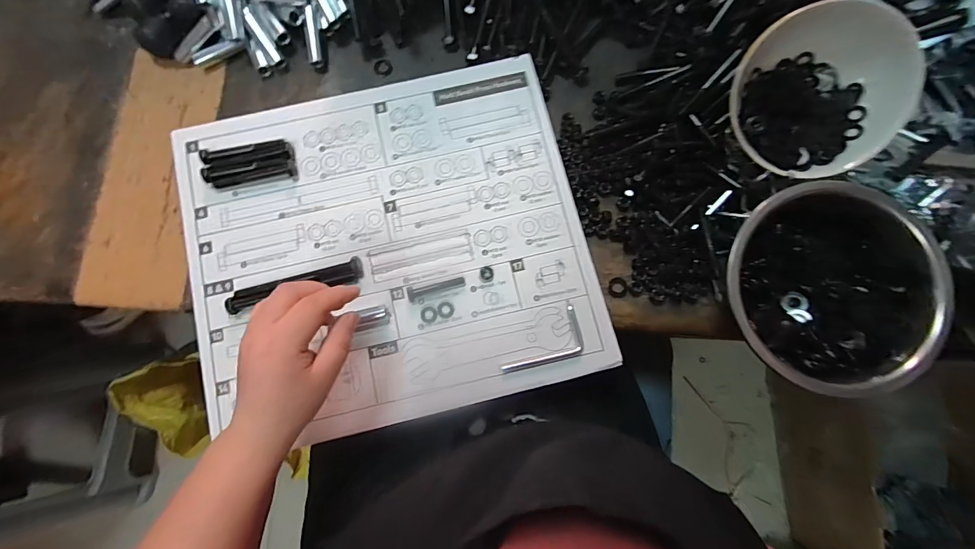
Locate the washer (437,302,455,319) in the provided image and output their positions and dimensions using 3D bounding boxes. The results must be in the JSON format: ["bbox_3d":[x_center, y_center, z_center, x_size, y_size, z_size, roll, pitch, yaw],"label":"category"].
[{"bbox_3d":[-0.039,0.034,0.395,0.016,0.004,0.016,0,82,1],"label":"washer"}]

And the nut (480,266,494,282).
[{"bbox_3d":[-0.001,-0.001,0.397,0.014,0.005,0.015,0,82,1],"label":"nut"}]

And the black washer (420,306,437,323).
[{"bbox_3d":[-0.055,0.038,0.394,0.016,0.004,0.015,0,82,1],"label":"black washer"}]

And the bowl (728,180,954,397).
[{"bbox_3d":[0.287,0.009,0.356,0.169,0.068,0.157,0,82,1],"label":"bowl"}]

